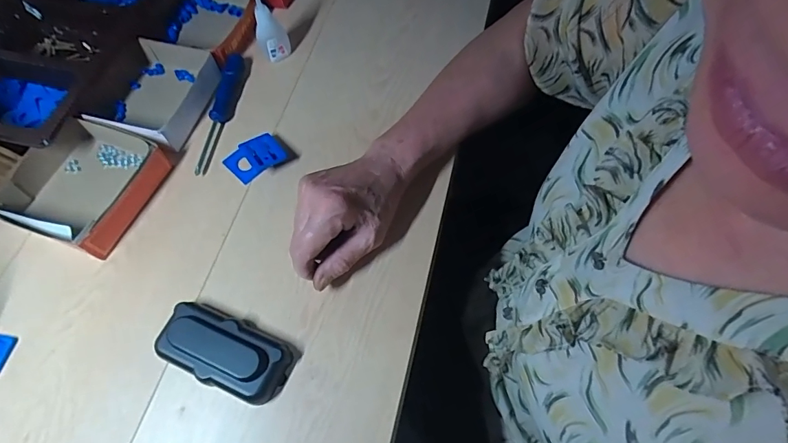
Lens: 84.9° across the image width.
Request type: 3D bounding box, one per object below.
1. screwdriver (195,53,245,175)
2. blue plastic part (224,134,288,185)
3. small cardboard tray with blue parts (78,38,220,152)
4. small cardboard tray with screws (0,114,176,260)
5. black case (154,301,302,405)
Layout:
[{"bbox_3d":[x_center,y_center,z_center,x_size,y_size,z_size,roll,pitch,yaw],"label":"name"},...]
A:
[{"bbox_3d":[-0.189,-0.120,0.468,0.020,0.021,0.156,6,65,3],"label":"screwdriver"},{"bbox_3d":[-0.142,-0.065,0.443,0.056,0.018,0.043,-31,68,-13],"label":"blue plastic part"},{"bbox_3d":[-0.260,-0.142,0.474,0.114,0.032,0.126,19,67,9],"label":"small cardboard tray with blue parts"},{"bbox_3d":[-0.306,-0.041,0.424,0.135,0.036,0.126,17,66,9],"label":"small cardboard tray with screws"},{"bbox_3d":[-0.137,0.105,0.350,0.107,0.026,0.051,20,67,10],"label":"black case"}]

